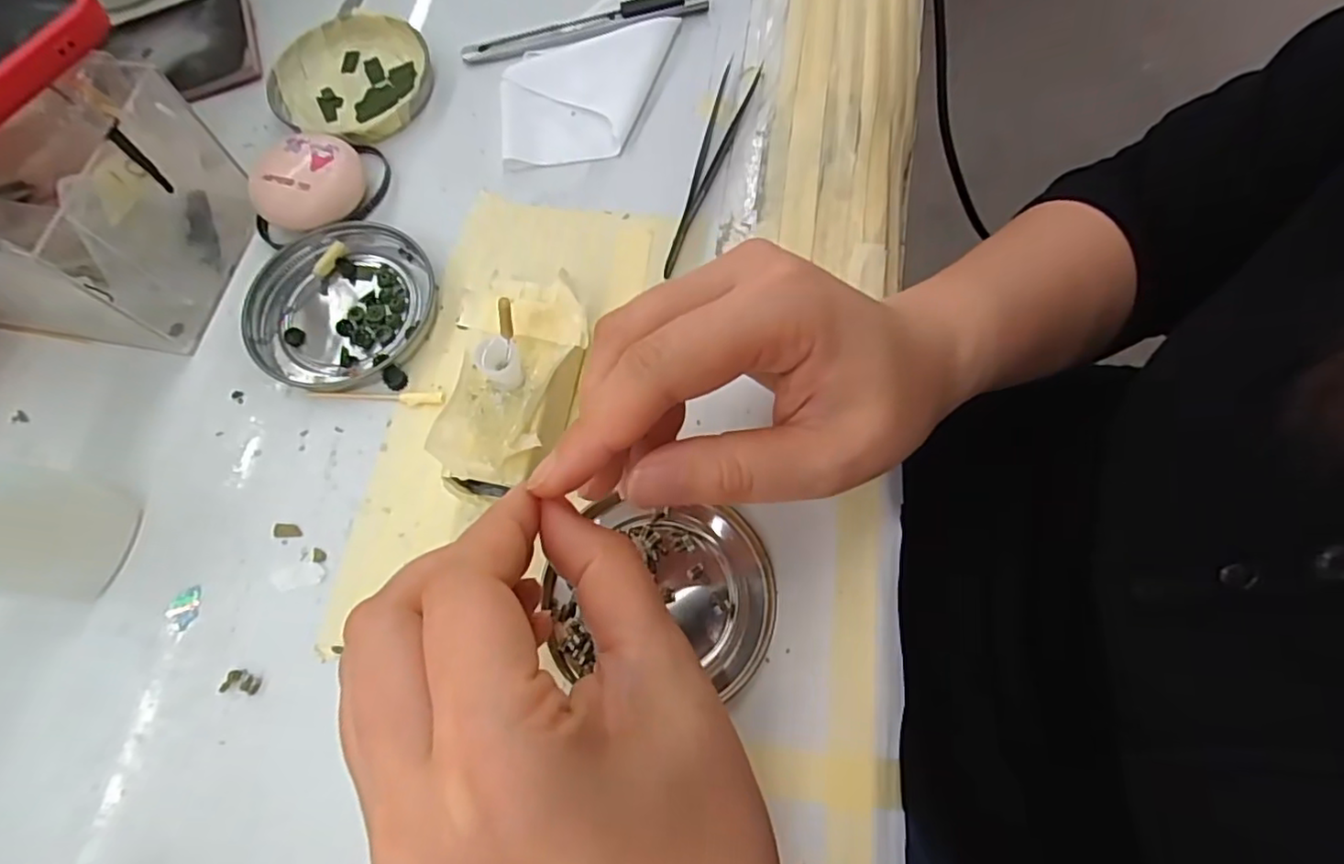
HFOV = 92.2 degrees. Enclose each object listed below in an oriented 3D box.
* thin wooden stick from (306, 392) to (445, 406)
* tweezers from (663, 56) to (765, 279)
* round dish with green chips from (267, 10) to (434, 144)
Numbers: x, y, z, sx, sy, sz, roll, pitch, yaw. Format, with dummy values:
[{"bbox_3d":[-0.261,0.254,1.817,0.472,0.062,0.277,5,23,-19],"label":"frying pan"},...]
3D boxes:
[{"bbox_3d":[-0.121,-0.014,0.262,0.056,0.004,0.006,0,70,2],"label":"thin wooden stick"},{"bbox_3d":[0.015,-0.124,0.296,0.016,0.006,0.125,19,72,9],"label":"tweezers"},{"bbox_3d":[-0.158,-0.178,0.322,0.079,0.010,0.071,27,73,11],"label":"round dish with green chips"}]

